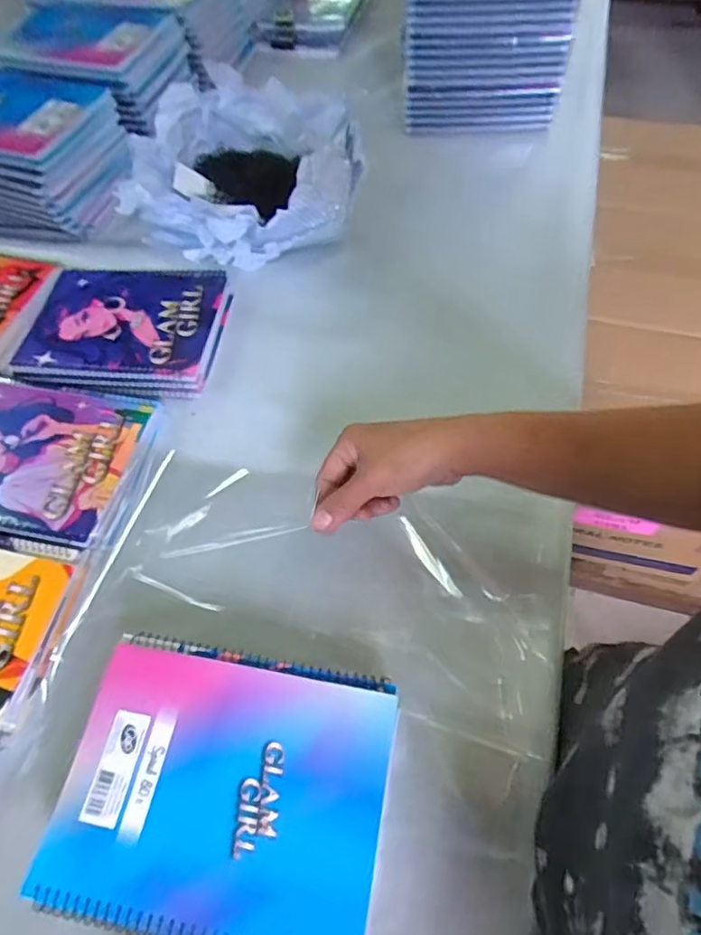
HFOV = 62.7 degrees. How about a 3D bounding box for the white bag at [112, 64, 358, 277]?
[{"bbox_3d":[-0.134,-0.354,0.691,0.285,0.089,0.259,11,59,8],"label":"white bag"}]

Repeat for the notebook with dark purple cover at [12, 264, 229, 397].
[{"bbox_3d":[-0.242,-0.159,0.618,0.205,0.017,0.182,5,58,4],"label":"notebook with dark purple cover"}]

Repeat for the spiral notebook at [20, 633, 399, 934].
[{"bbox_3d":[-0.078,0.195,0.355,0.194,0.014,0.154,9,58,7],"label":"spiral notebook"}]

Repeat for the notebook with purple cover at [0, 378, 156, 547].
[{"bbox_3d":[-0.301,-0.015,0.531,0.195,0.013,0.151,10,59,7],"label":"notebook with purple cover"}]

